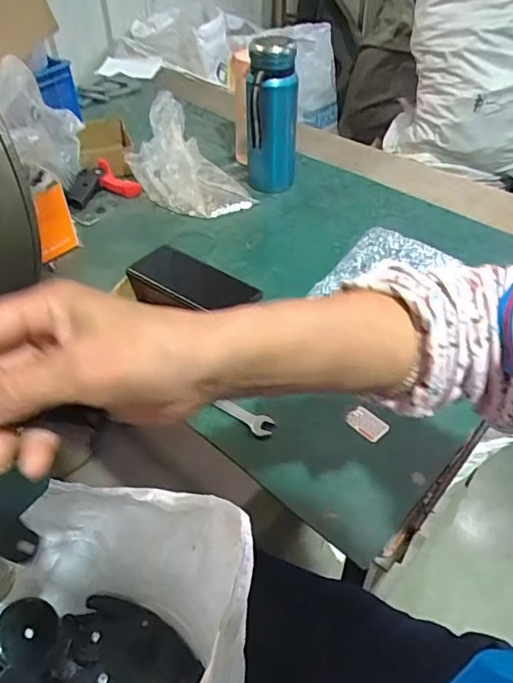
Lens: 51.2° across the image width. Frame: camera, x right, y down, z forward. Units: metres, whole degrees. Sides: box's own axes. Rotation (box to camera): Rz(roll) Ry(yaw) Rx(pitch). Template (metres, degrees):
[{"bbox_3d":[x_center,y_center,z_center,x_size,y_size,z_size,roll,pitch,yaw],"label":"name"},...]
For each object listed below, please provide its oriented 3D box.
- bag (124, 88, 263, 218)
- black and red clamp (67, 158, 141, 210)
[{"bbox_3d":[-0.098,-0.272,0.788,0.186,0.128,0.102,10,45,12],"label":"bag"},{"bbox_3d":[-0.225,-0.228,0.772,0.102,0.058,0.032,-21,20,-14],"label":"black and red clamp"}]

